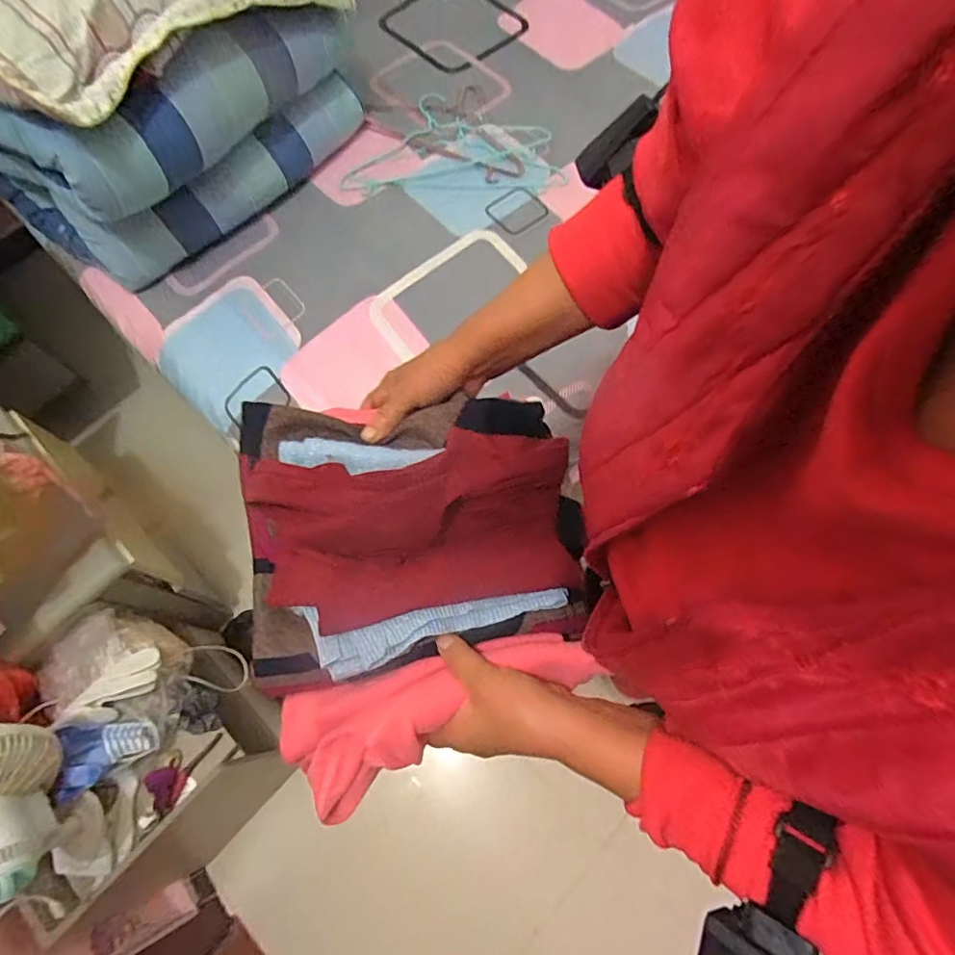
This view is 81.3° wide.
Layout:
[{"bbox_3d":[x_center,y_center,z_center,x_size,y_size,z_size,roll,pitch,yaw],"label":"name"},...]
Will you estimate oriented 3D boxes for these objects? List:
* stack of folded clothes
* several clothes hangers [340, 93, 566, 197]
[{"bbox_3d":[-0.050,0.069,0.441,0.268,0.076,0.286,-12,68,-3],"label":"stack of folded clothes"},{"bbox_3d":[-0.049,-0.715,1.191,0.448,0.022,0.274,0,68,2],"label":"several clothes hangers"}]

